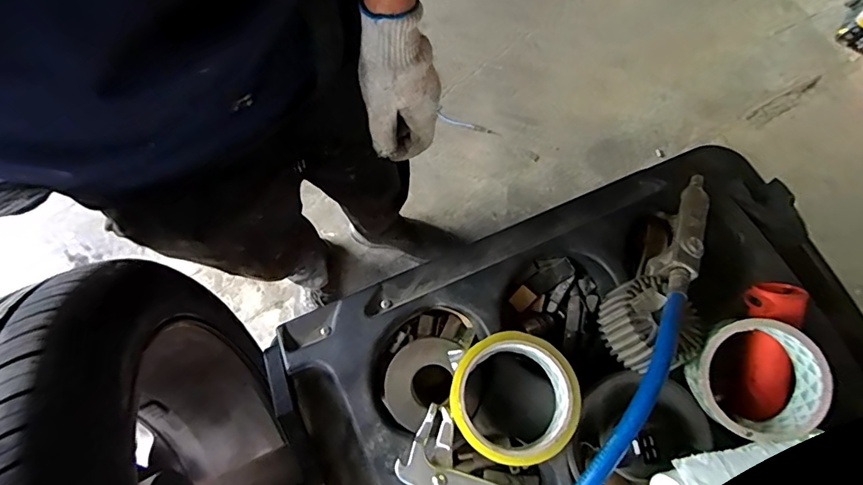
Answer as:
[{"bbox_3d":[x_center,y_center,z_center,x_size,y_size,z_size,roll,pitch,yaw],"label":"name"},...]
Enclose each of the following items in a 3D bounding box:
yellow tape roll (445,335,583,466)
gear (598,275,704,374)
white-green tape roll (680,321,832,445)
[{"bbox_3d":[0.061,0.116,0.374,0.092,0.048,0.089,0,76,-1],"label":"yellow tape roll"},{"bbox_3d":[0.172,0.061,0.377,0.071,0.032,0.067,0,76,-1],"label":"gear"},{"bbox_3d":[0.243,0.103,0.369,0.087,0.044,0.084,0,76,-1],"label":"white-green tape roll"}]

